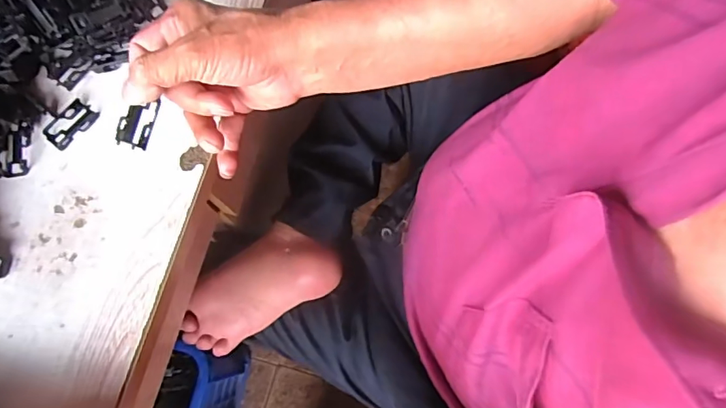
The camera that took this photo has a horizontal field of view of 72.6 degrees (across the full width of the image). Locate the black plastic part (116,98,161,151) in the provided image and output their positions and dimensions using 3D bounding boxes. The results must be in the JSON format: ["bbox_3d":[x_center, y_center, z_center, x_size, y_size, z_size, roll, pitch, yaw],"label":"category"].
[{"bbox_3d":[-0.154,-0.056,0.333,0.021,0.015,0.035,15,75,4],"label":"black plastic part"}]

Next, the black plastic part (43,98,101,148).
[{"bbox_3d":[-0.229,-0.063,0.387,0.024,0.008,0.039,38,77,9],"label":"black plastic part"}]

